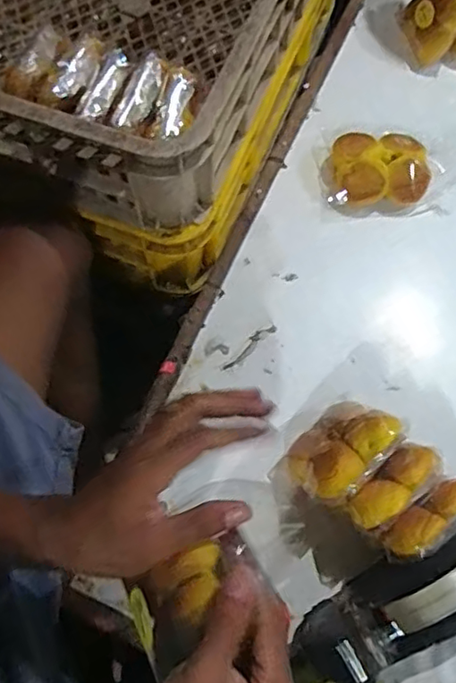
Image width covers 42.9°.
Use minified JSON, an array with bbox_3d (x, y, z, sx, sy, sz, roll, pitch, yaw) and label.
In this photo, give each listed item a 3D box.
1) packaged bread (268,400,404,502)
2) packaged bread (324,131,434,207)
[{"bbox_3d":[0.110,0.110,0.597,0.037,0.115,0.107,43,77,-27],"label":"packaged bread"},{"bbox_3d":[0.195,-0.225,0.763,0.132,0.041,0.105,1,67,-1],"label":"packaged bread"}]

